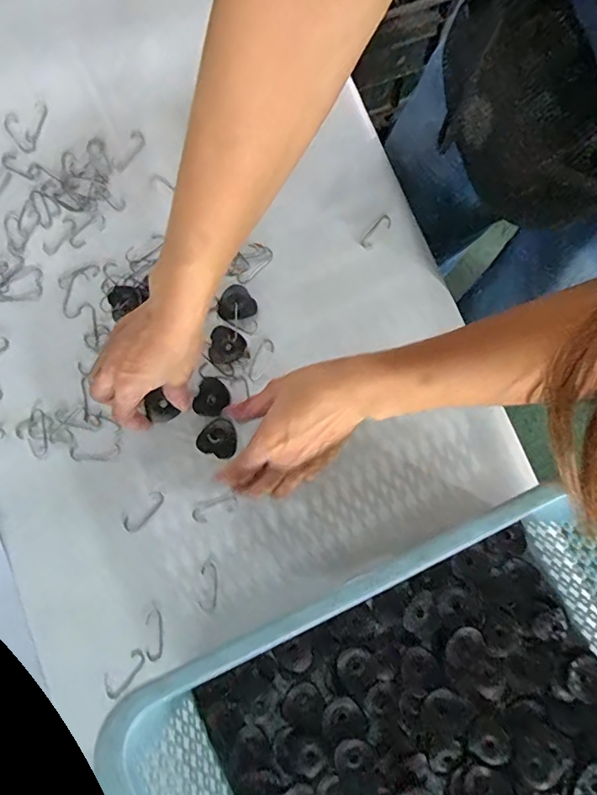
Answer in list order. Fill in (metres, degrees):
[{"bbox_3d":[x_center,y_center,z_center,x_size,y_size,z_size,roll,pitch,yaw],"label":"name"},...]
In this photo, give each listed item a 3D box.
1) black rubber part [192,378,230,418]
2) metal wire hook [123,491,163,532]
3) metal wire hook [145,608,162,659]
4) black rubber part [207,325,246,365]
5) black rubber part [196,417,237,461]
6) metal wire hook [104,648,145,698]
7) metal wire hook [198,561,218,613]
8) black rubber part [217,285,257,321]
[{"bbox_3d":[-0.080,0.001,0.466,0.029,0.005,0.035,19,80,2],"label":"black rubber part"},{"bbox_3d":[-0.139,0.103,0.451,0.015,0.004,0.044,43,82,6],"label":"metal wire hook"},{"bbox_3d":[-0.125,0.205,0.434,0.014,0.004,0.040,-3,80,-2],"label":"metal wire hook"},{"bbox_3d":[-0.068,-0.047,0.470,0.032,0.011,0.034,0,80,-1],"label":"black rubber part"},{"bbox_3d":[-0.073,0.037,0.460,0.034,0.004,0.034,0,80,-1],"label":"black rubber part"},{"bbox_3d":[-0.149,0.235,0.427,0.019,0.004,0.043,42,81,6],"label":"metal wire hook"},{"bbox_3d":[-0.079,0.165,0.437,0.016,0.004,0.041,4,79,-1],"label":"metal wire hook"},{"bbox_3d":[-0.060,-0.088,0.480,0.036,0.013,0.032,-39,83,-8],"label":"black rubber part"}]

